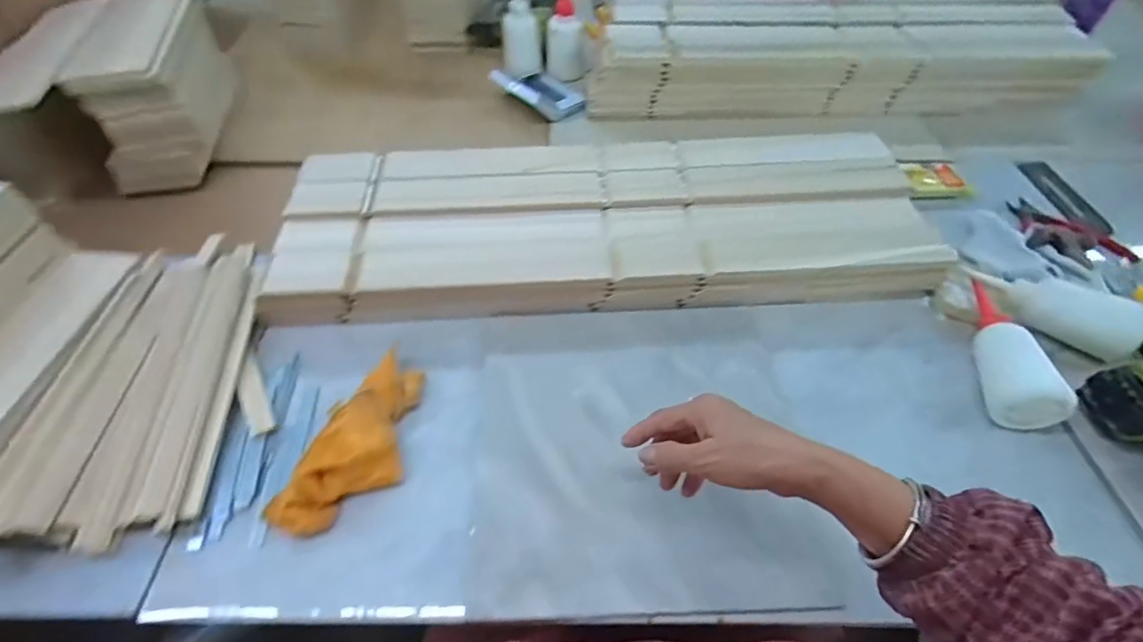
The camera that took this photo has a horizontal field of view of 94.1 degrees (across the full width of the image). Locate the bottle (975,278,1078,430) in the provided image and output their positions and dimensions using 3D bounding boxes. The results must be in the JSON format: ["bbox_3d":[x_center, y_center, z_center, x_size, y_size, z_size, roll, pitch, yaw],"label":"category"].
[{"bbox_3d":[0.452,0.025,0.549,0.055,0.049,0.179,11,53,8],"label":"bottle"}]

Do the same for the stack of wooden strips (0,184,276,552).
[{"bbox_3d":[-0.484,0.026,0.483,0.327,0.151,0.315,-12,53,-9],"label":"stack of wooden strips"}]

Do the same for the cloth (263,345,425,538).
[{"bbox_3d":[-0.193,0.115,0.495,0.081,0.031,0.174,18,54,14],"label":"cloth"}]

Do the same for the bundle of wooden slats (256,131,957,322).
[{"bbox_3d":[0.042,-0.124,0.648,0.755,0.071,0.244,-2,52,-2],"label":"bundle of wooden slats"}]

